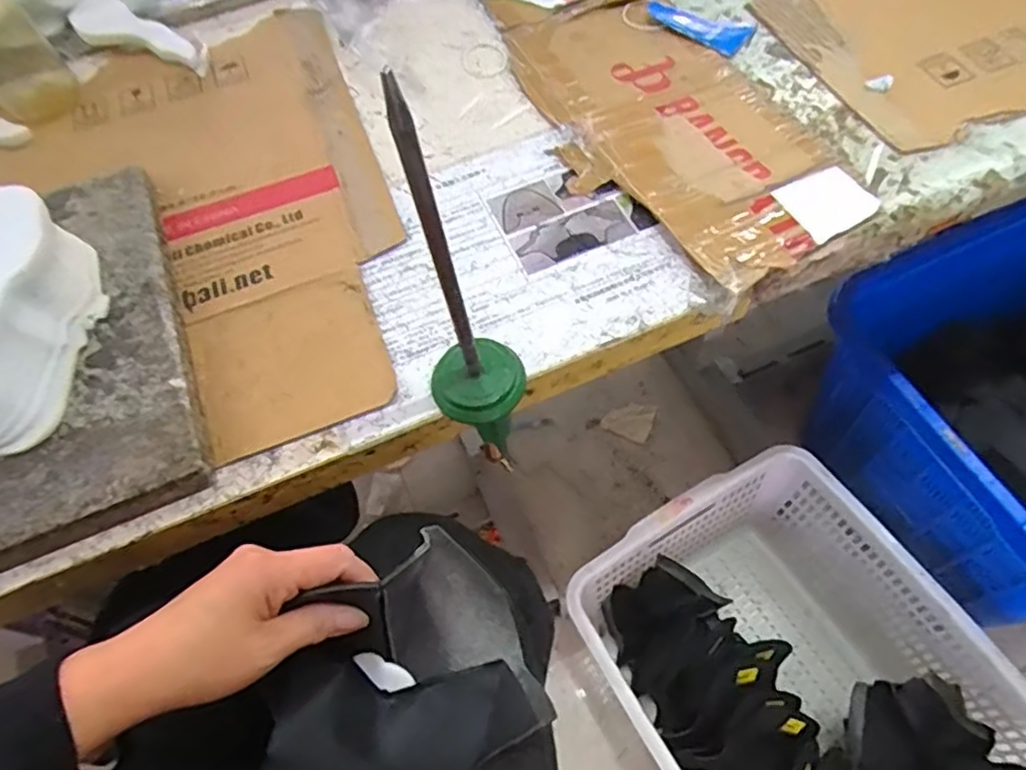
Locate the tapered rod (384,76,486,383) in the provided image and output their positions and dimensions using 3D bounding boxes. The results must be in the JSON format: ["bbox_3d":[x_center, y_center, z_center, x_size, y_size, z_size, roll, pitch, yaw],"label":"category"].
[{"bbox_3d":[-0.034,-0.053,0.346,0.014,0.239,0.009,-5,60,2],"label":"tapered rod"}]

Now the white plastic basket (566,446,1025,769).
[{"bbox_3d":[0.385,0.427,0.877,0.410,0.251,0.570,-29,62,-11],"label":"white plastic basket"}]

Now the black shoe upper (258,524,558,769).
[{"bbox_3d":[-0.076,0.197,0.374,0.123,0.084,0.207,40,71,22],"label":"black shoe upper"}]

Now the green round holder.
[{"bbox_3d":[-0.022,0.011,0.452,0.059,0.070,0.064,-2,61,3],"label":"green round holder"}]

